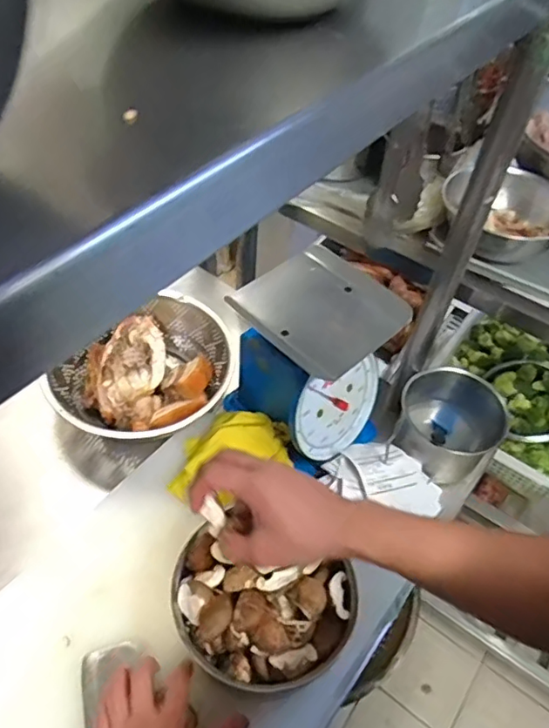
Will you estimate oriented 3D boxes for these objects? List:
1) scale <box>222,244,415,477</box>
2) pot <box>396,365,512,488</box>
[{"bbox_3d":[0.050,0.000,0.741,0.163,0.215,0.164,-34,60,-28],"label":"scale"},{"bbox_3d":[0.234,0.086,0.772,0.130,0.101,0.124,2,50,-3],"label":"pot"}]

